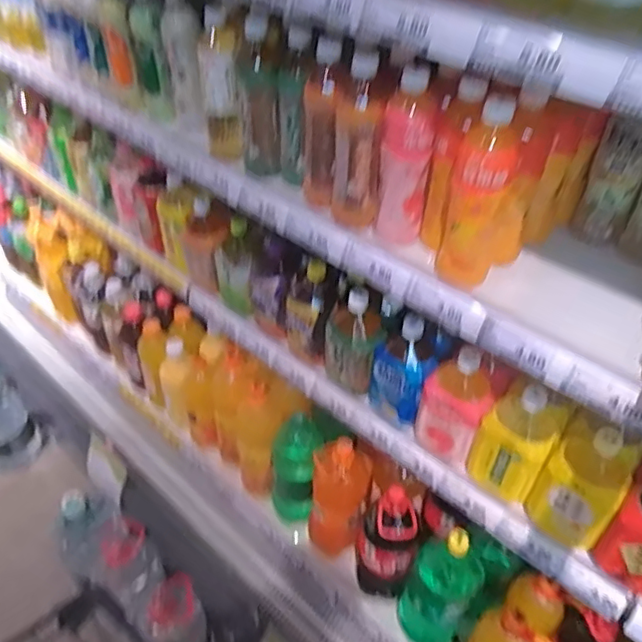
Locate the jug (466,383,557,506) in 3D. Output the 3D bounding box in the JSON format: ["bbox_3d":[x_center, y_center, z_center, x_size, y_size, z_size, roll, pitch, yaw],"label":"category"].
[{"bbox_3d":[0.274,0.163,0.792,0.092,0.177,0.075,29,49,26],"label":"jug"}]

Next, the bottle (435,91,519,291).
[{"bbox_3d":[0.175,-0.138,0.636,0.063,0.213,0.054,14,44,12],"label":"bottle"}]

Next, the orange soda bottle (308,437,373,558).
[{"bbox_3d":[0.039,0.328,1.110,0.107,0.290,0.130,7,43,5],"label":"orange soda bottle"}]

